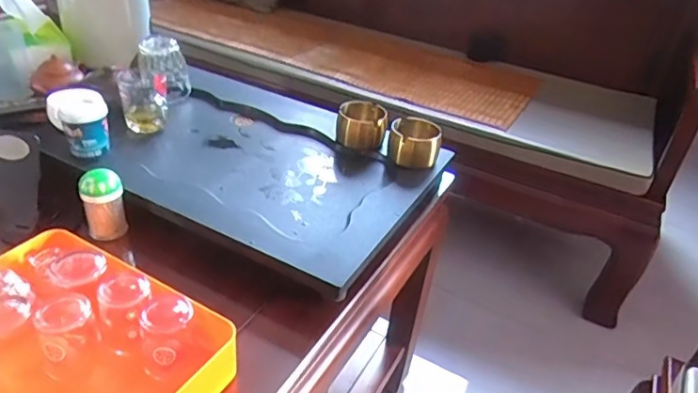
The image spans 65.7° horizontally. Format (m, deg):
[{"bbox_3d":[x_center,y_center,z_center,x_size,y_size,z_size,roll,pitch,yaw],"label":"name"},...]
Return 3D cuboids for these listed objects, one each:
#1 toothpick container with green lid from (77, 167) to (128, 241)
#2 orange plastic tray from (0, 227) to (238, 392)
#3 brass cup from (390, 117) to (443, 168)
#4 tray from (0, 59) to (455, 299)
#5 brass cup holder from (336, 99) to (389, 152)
[{"bbox_3d":[-0.312,0.010,0.687,0.047,0.081,0.040,-7,37,-19],"label":"toothpick container with green lid"},{"bbox_3d":[-0.268,0.157,0.521,0.274,0.097,0.194,22,37,20],"label":"orange plastic tray"},{"bbox_3d":[0.099,-0.080,0.823,0.075,0.057,0.069,8,34,2],"label":"brass cup"},{"bbox_3d":[-0.239,-0.103,0.861,0.743,0.037,0.395,21,37,19],"label":"tray"},{"bbox_3d":[0.019,-0.111,0.855,0.076,0.060,0.068,4,34,-4],"label":"brass cup holder"}]

